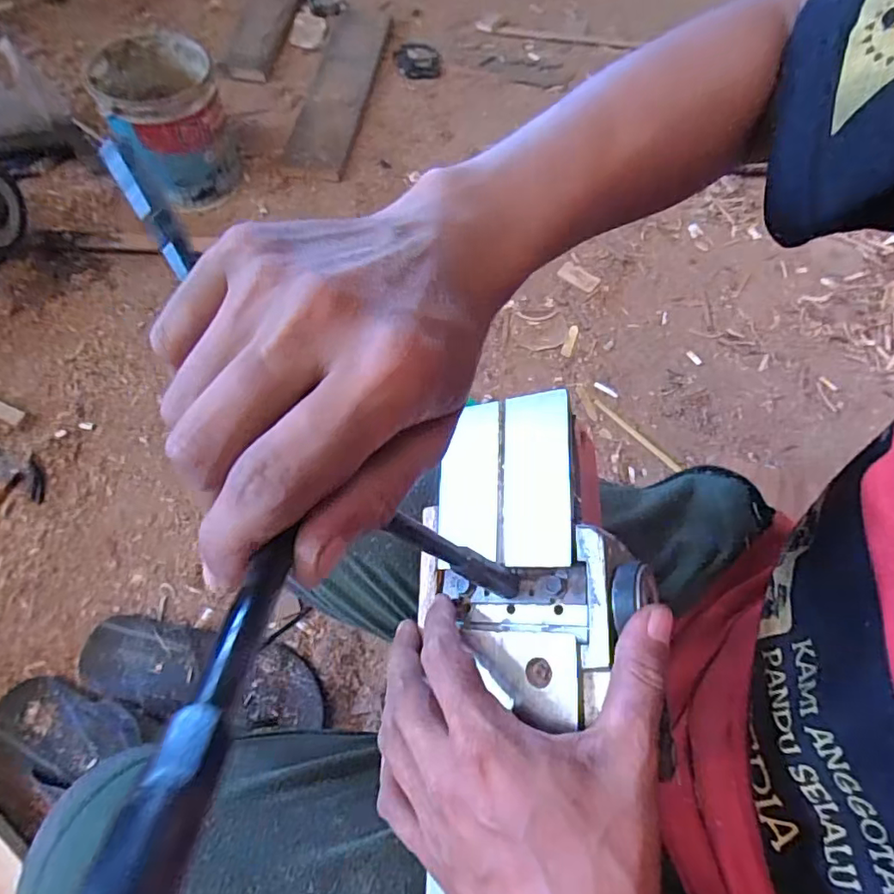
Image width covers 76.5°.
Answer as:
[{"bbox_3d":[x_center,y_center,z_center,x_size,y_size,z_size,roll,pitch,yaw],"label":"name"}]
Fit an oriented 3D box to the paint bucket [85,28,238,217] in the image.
[{"bbox_3d":[-0.456,-0.536,0.943,0.172,0.184,0.185,1,63,-2],"label":"paint bucket"}]

